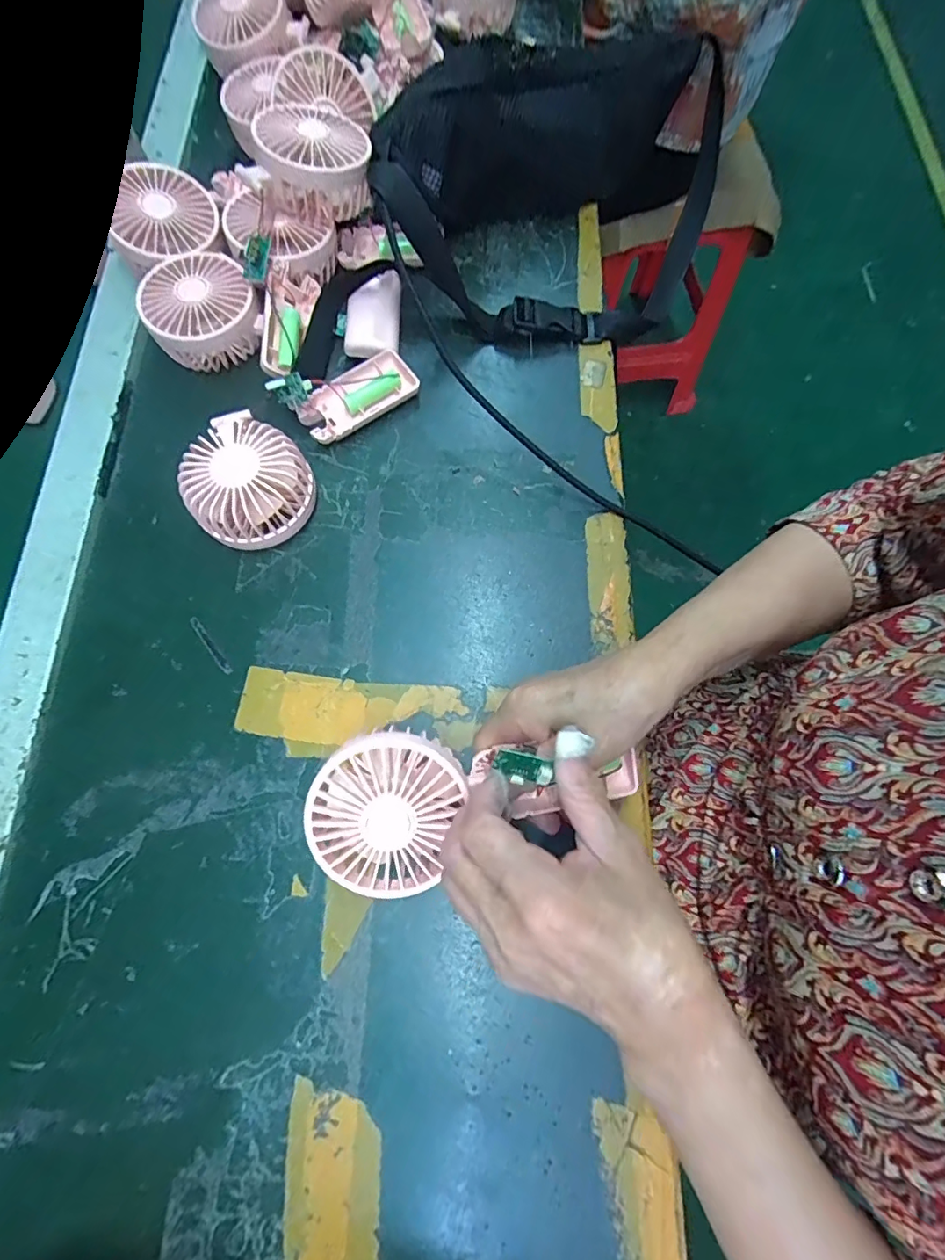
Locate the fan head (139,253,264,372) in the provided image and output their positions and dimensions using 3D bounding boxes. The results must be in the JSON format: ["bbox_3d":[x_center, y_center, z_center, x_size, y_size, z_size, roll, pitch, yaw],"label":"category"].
[{"bbox_3d":[-0.213,-0.253,0.400,0.084,0.038,0.080,0,73,0],"label":"fan head"}]

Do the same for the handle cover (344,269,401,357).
[{"bbox_3d":[-0.082,-0.259,0.414,0.045,0.015,0.071,0,73,0],"label":"handle cover"}]

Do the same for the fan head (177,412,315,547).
[{"bbox_3d":[-0.161,-0.103,0.359,0.087,0.046,0.082,0,73,0],"label":"fan head"}]

